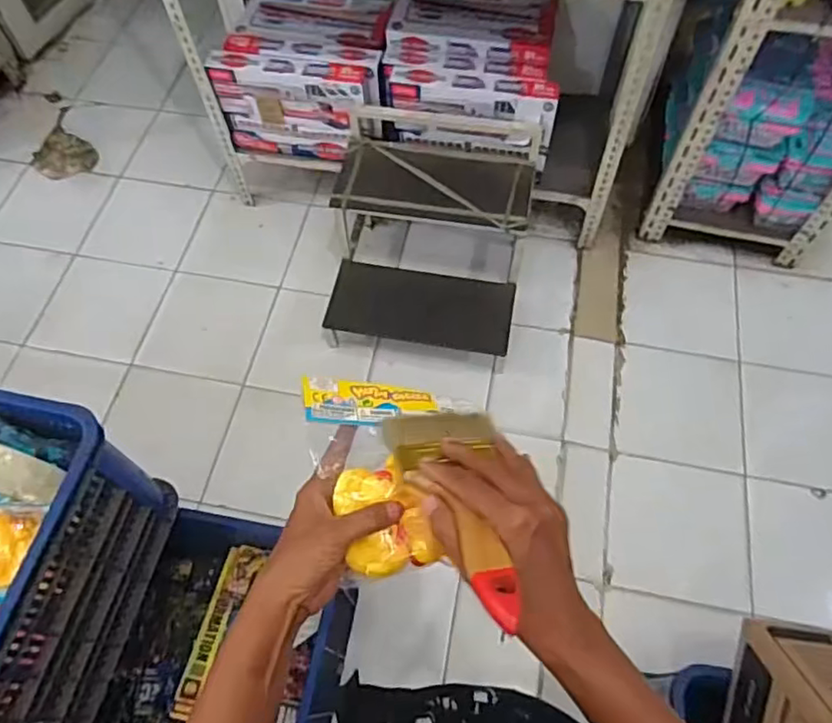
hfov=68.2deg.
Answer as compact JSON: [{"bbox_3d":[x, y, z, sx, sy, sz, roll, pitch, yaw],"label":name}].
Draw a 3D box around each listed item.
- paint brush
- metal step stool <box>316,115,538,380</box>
[{"bbox_3d":[0.028,0.086,0.391,0.079,0.019,0.195,-8,31,-5],"label":"paint brush"},{"bbox_3d":[0.032,-0.298,1.479,0.446,0.360,0.452,9,63,5],"label":"metal step stool"}]

